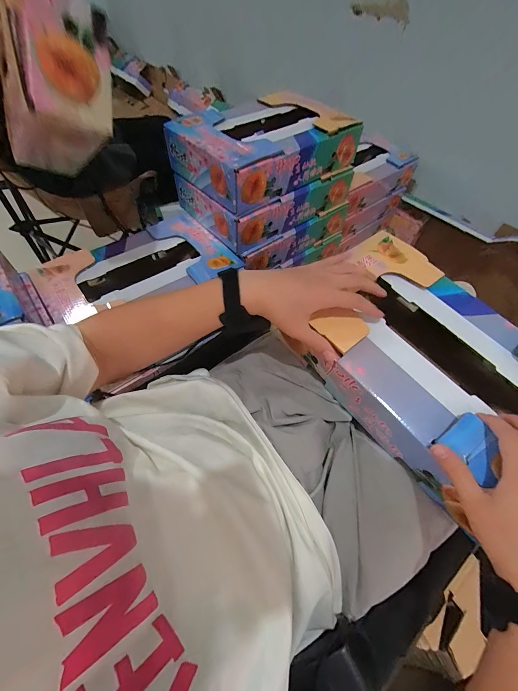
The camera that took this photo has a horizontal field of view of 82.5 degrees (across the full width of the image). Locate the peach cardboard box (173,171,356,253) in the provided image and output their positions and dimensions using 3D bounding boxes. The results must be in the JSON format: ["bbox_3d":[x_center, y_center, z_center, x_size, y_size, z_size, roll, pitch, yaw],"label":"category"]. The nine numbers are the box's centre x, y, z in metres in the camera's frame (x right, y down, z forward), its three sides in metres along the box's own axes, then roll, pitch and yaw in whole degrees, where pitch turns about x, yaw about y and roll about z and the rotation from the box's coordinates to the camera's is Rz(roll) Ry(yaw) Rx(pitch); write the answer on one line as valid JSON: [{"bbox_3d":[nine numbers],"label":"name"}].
[{"bbox_3d":[0.030,-0.418,0.786,0.412,0.096,0.254,-33,64,-23],"label":"peach cardboard box"}]

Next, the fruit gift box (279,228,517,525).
[{"bbox_3d":[0.248,0.022,0.437,0.257,0.096,0.387,-33,64,-23],"label":"fruit gift box"}]

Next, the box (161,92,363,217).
[{"bbox_3d":[0.023,-0.484,0.712,0.411,0.096,0.258,-36,66,-24],"label":"box"}]

